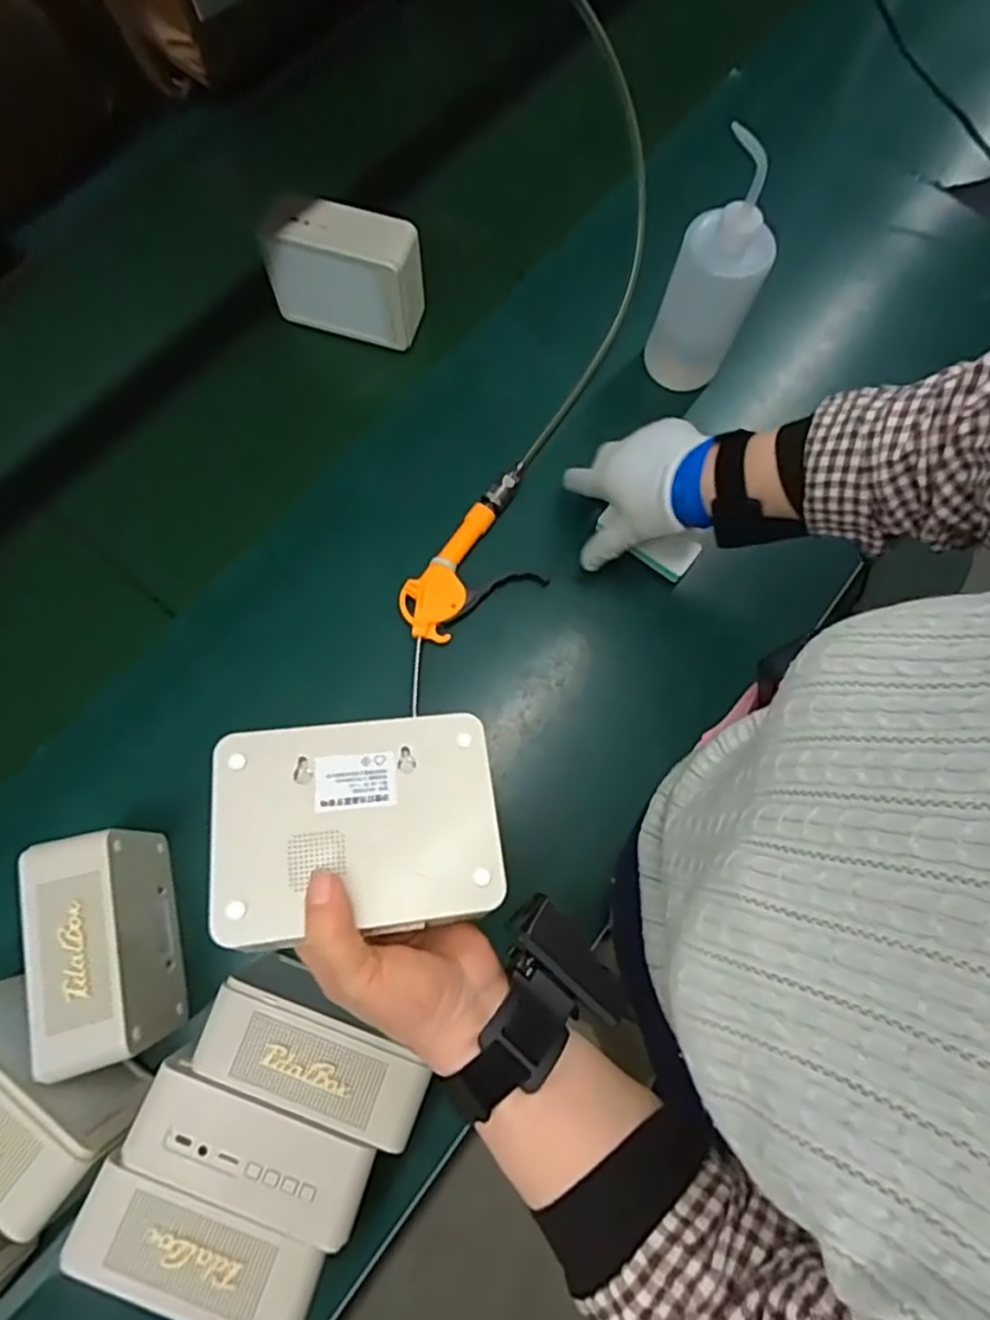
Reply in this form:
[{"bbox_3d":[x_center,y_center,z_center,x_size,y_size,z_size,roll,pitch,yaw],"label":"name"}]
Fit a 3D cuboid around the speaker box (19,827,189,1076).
[{"bbox_3d":[-0.257,0.189,0.443,0.058,0.092,0.138,-13,74,-5],"label":"speaker box"}]

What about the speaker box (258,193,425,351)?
[{"bbox_3d":[-0.143,-0.369,0.635,0.143,0.100,0.054,16,73,3],"label":"speaker box"}]

